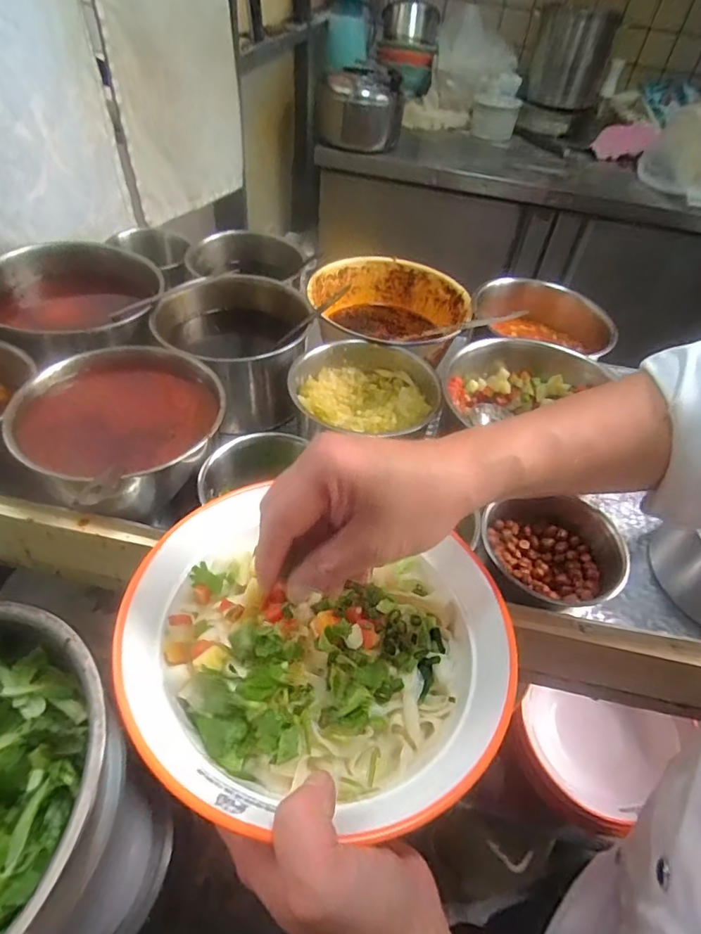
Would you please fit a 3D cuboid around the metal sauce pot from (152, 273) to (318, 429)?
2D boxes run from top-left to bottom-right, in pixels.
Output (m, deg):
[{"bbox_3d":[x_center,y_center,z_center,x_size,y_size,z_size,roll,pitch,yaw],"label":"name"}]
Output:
[{"bbox_3d":[-0.133,-0.130,0.601,0.161,0.109,0.168,3,47,-3],"label":"metal sauce pot"}]

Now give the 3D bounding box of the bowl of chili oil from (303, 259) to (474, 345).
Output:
[{"bbox_3d":[0.046,-0.191,0.669,0.192,0.076,0.193,3,47,-3],"label":"bowl of chili oil"}]

